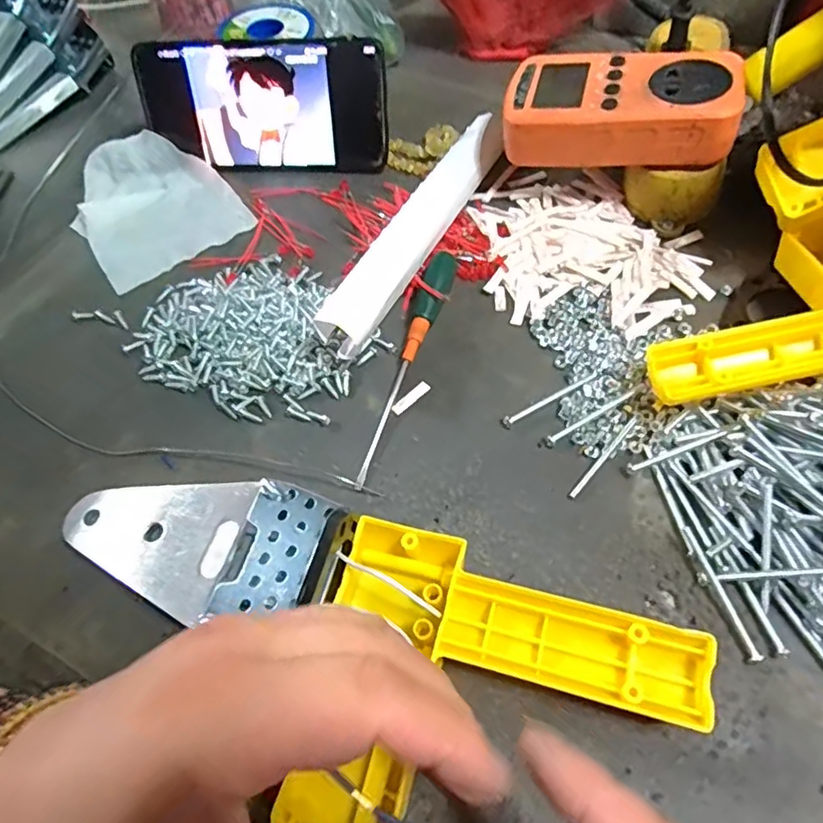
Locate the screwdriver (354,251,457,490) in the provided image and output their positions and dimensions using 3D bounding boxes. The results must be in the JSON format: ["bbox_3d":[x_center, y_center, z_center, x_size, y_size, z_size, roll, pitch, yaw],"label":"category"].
[{"bbox_3d":[-0.001,-0.026,0.308,0.015,0.019,0.141,14,62,11],"label":"screwdriver"}]

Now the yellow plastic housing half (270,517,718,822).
[{"bbox_3d":[0.027,0.115,0.217,0.143,0.032,0.113,18,63,13],"label":"yellow plastic housing half"}]

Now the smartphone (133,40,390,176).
[{"bbox_3d":[-0.098,-0.200,0.384,0.161,0.076,0.007,3,35,6],"label":"smartphone"}]

